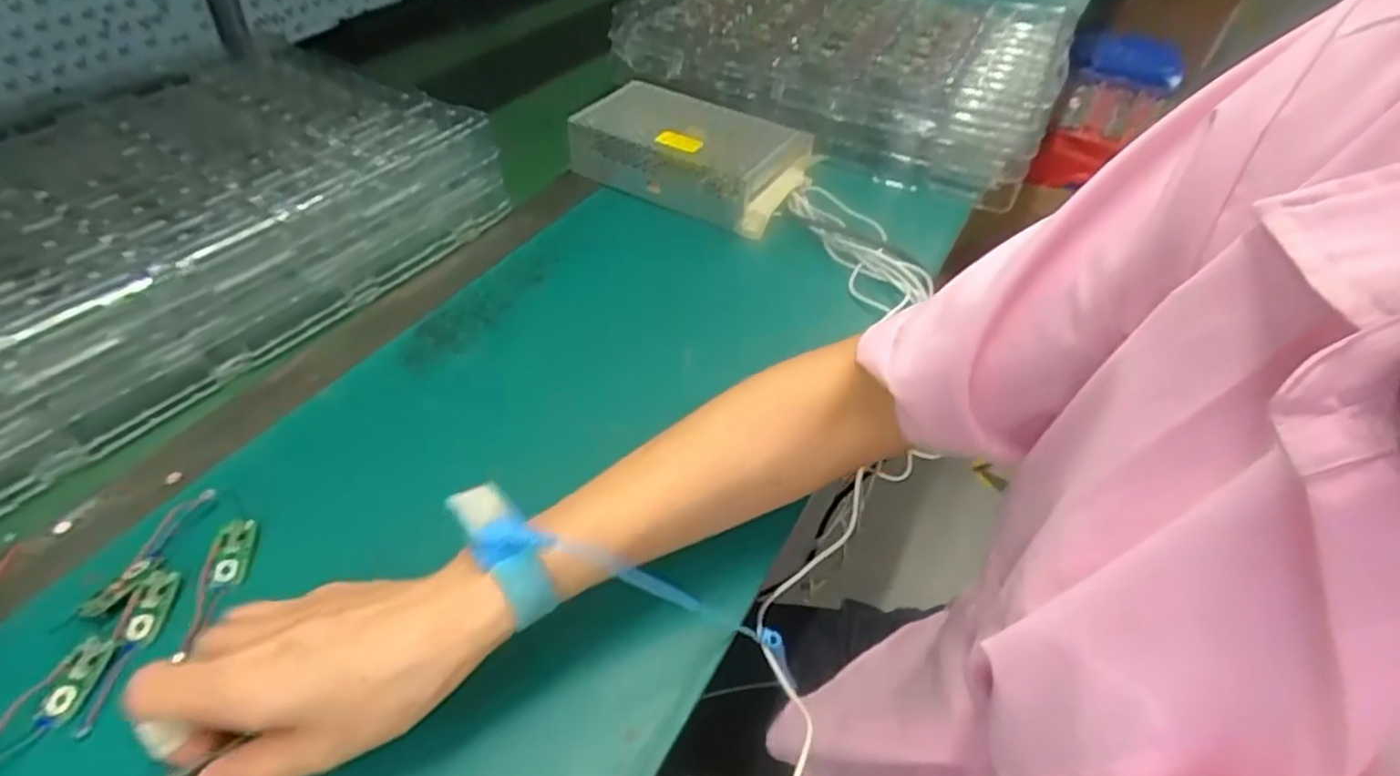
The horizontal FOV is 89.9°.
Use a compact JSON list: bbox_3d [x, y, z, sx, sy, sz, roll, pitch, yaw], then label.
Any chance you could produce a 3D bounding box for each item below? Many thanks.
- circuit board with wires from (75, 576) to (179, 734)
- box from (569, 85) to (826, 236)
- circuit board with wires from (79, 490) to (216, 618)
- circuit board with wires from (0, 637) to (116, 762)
[{"bbox_3d":[-0.268,0.121,0.327,0.018,0.005,0.074,1,46,-1],"label":"circuit board with wires"},{"bbox_3d":[-0.007,-0.217,0.641,0.200,0.054,0.124,22,49,18],"label":"box"},{"bbox_3d":[-0.280,0.083,0.357,0.018,0.007,0.074,12,47,9],"label":"circuit board with wires"},{"bbox_3d":[-0.287,0.139,0.300,0.023,0.014,0.071,17,48,14],"label":"circuit board with wires"}]

